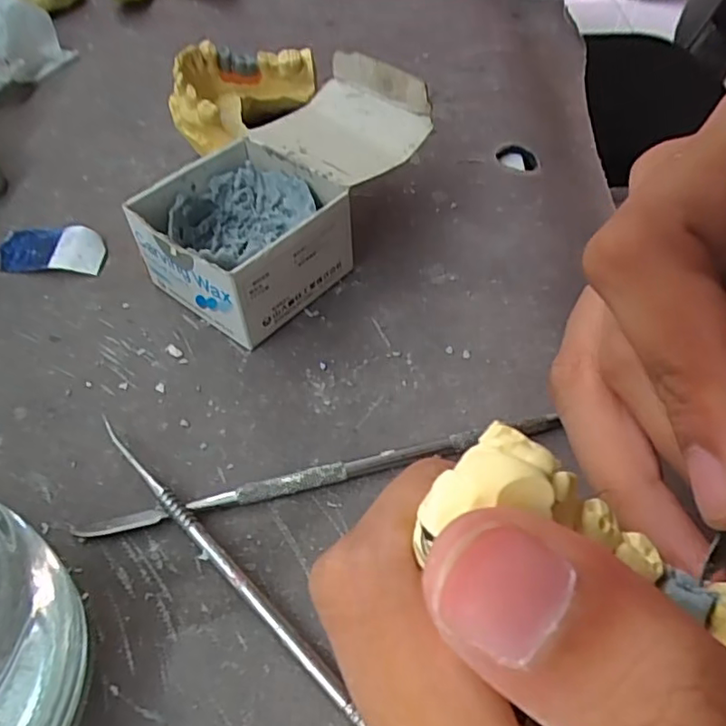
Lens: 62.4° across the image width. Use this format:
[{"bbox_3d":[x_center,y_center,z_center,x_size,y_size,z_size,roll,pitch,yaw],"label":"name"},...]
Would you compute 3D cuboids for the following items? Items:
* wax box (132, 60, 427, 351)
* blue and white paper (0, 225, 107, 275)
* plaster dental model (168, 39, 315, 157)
[{"bbox_3d":[-0.028,-0.060,0.216,0.055,0.048,0.114,34,59,24],"label":"wax box"},{"bbox_3d":[-0.118,-0.043,0.230,0.036,0.007,0.021,-4,51,-3],"label":"blue and white paper"},{"bbox_3d":[-0.055,-0.119,0.268,0.031,0.039,0.067,29,57,21],"label":"plaster dental model"}]

